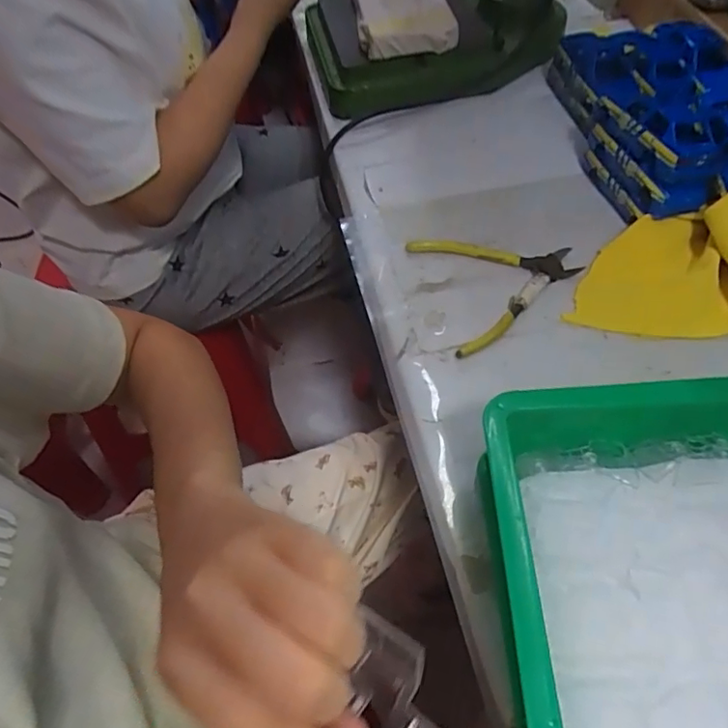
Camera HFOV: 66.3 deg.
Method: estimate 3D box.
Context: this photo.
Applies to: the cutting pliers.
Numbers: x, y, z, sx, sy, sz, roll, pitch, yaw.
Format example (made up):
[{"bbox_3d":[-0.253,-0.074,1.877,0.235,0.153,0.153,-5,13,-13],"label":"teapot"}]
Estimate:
[{"bbox_3d":[0.122,-0.078,0.489,0.134,0.012,0.127,-16,57,-8],"label":"cutting pliers"}]

